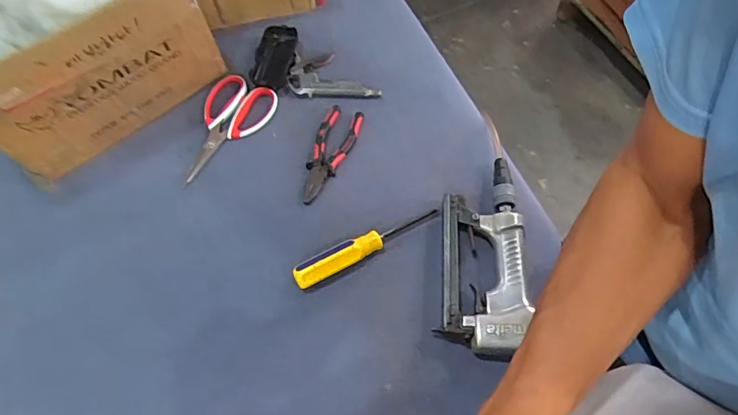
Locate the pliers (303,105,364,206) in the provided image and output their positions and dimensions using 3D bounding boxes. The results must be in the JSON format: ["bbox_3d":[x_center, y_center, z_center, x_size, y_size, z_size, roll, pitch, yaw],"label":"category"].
[{"bbox_3d":[-0.057,-0.075,0.639,0.054,0.017,0.152,20,64,10],"label":"pliers"}]

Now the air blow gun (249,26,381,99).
[{"bbox_3d":[-0.080,-0.220,0.713,0.192,0.027,0.117,6,63,3],"label":"air blow gun"}]

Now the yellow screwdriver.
[{"bbox_3d":[-0.002,0.044,0.585,0.196,0.027,0.030,-27,65,-13],"label":"yellow screwdriver"}]

